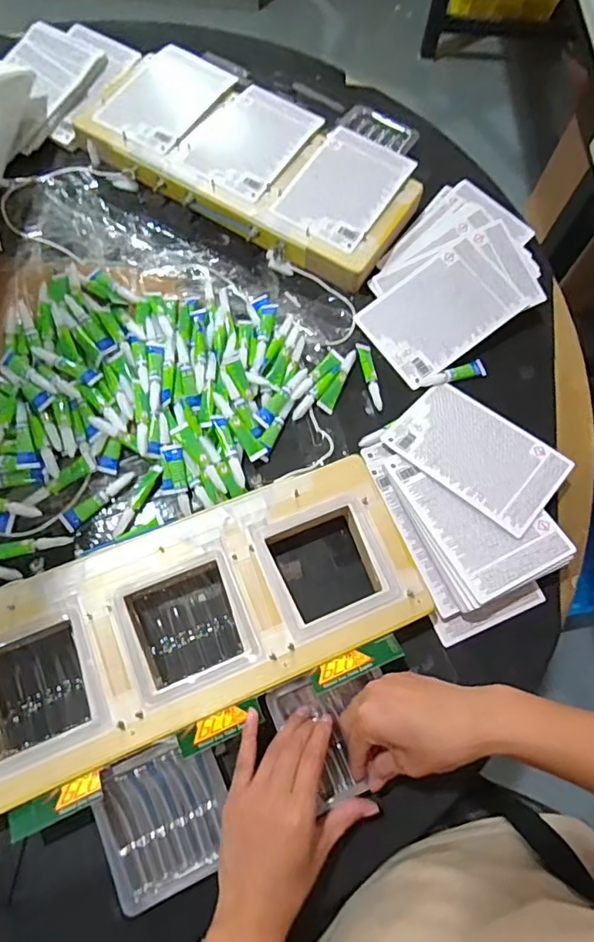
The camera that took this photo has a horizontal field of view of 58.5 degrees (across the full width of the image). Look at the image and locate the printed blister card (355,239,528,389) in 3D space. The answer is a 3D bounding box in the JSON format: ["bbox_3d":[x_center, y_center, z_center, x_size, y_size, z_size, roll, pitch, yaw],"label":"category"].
[{"bbox_3d":[0.166,-0.187,0.619,0.166,0.007,0.114,-37,79,0],"label":"printed blister card"}]

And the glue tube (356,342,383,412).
[{"bbox_3d":[0.082,-0.108,0.600,0.015,0.007,0.085,-8,69,-6],"label":"glue tube"}]

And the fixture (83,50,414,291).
[{"bbox_3d":[-0.056,-0.399,0.674,0.413,0.037,0.199,29,70,8],"label":"fixture"}]

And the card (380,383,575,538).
[{"bbox_3d":[0.188,-0.021,0.557,0.169,0.006,0.113,39,66,21],"label":"card"}]

